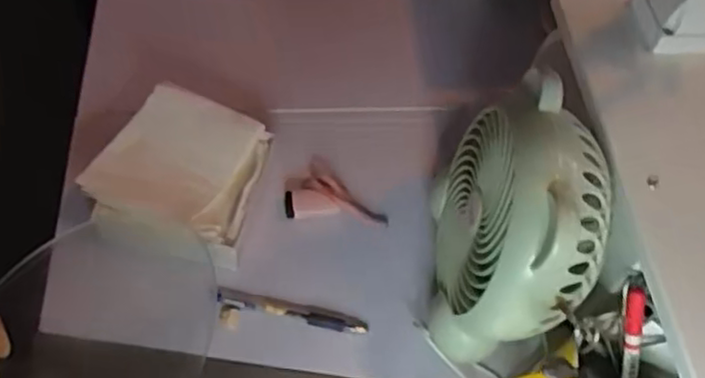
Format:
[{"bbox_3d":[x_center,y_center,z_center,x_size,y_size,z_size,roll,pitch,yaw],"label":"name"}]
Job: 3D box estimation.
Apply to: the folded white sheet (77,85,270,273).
[{"bbox_3d":[-0.156,-0.016,0.626,0.138,0.042,0.150,12,57,3],"label":"folded white sheet"}]

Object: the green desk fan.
[{"bbox_3d":[0.120,0.029,0.527,0.095,0.189,0.173,5,56,-1],"label":"green desk fan"}]

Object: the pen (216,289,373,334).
[{"bbox_3d":[-0.052,0.104,0.573,0.129,0.005,0.013,12,57,3],"label":"pen"}]

